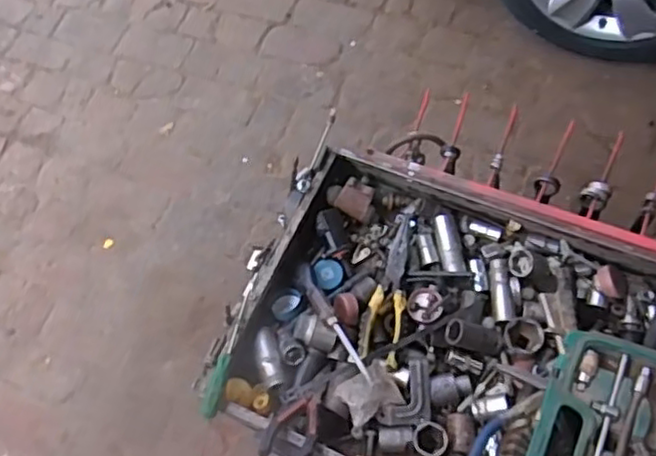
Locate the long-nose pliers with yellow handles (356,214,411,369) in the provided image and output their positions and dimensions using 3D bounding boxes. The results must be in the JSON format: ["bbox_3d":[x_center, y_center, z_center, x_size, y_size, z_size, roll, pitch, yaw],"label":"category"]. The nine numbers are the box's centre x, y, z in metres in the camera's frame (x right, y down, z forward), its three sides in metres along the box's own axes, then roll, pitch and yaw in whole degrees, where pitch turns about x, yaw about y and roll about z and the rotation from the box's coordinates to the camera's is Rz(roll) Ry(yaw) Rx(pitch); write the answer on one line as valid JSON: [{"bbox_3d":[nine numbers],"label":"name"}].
[{"bbox_3d":[0.070,0.066,0.782,0.046,0.024,0.191,9,61,6],"label":"long-nose pliers with yellow handles"}]

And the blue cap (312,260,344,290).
[{"bbox_3d":[0.000,0.056,0.811,0.036,0.007,0.038,-4,63,7],"label":"blue cap"}]

